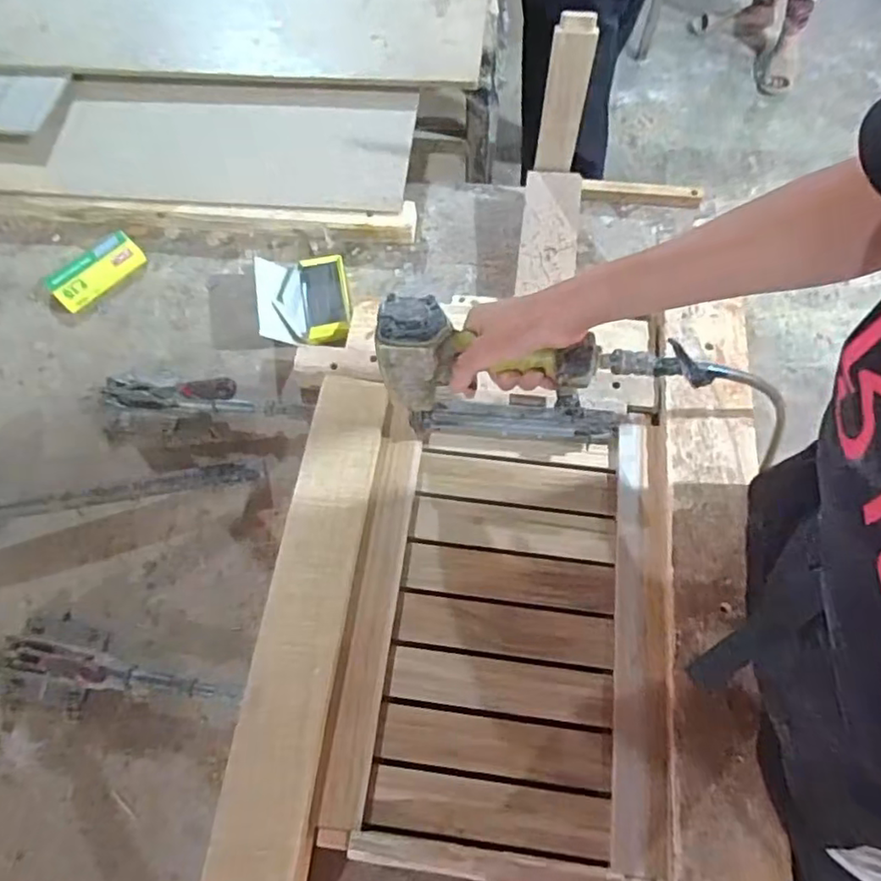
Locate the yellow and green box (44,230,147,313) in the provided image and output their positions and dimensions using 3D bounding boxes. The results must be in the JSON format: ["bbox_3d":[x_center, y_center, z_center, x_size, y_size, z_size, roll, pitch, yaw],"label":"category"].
[{"bbox_3d":[-0.462,-0.230,0.815,0.121,0.015,0.067,-41,71,-14],"label":"yellow and green box"}]

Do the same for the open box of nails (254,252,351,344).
[{"bbox_3d":[-0.176,-0.184,0.781,0.110,0.037,0.135,-10,67,-3],"label":"open box of nails"}]

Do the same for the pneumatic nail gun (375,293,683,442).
[{"bbox_3d":[0.077,-0.059,0.583,0.262,0.145,0.068,7,68,5],"label":"pneumatic nail gun"}]

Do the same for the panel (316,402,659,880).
[{"bbox_3d":[0.061,0.171,0.590,0.293,0.032,0.427,6,67,4],"label":"panel"}]

